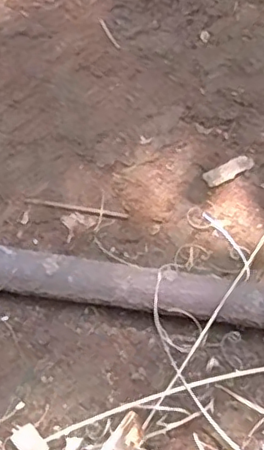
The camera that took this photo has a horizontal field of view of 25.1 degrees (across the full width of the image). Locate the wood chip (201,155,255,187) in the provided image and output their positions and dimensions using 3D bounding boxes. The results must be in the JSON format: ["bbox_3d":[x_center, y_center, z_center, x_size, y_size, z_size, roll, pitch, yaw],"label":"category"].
[{"bbox_3d":[0.152,-0.087,0.934,0.086,0.005,0.029,-26,58,-18],"label":"wood chip"}]

